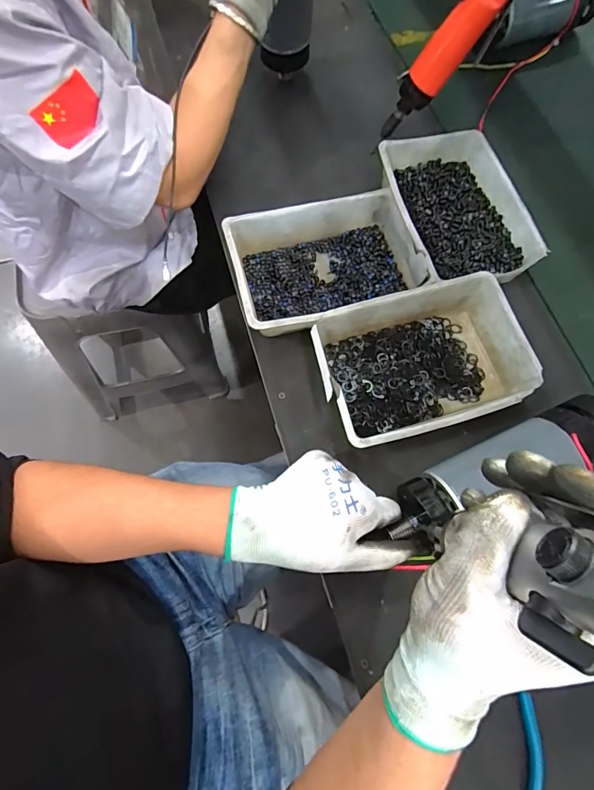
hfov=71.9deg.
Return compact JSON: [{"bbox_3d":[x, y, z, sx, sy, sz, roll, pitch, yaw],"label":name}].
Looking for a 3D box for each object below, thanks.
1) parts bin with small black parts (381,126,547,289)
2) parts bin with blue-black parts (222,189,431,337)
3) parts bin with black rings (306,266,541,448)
[{"bbox_3d":[0.191,-0.223,0.493,0.155,0.044,0.200,-15,70,-6],"label":"parts bin with small black parts"},{"bbox_3d":[0.032,-0.144,0.457,0.199,0.048,0.145,-14,70,-5],"label":"parts bin with blue-black parts"},{"bbox_3d":[0.126,-0.032,0.416,0.203,0.053,0.138,-18,71,-7],"label":"parts bin with black rings"}]

